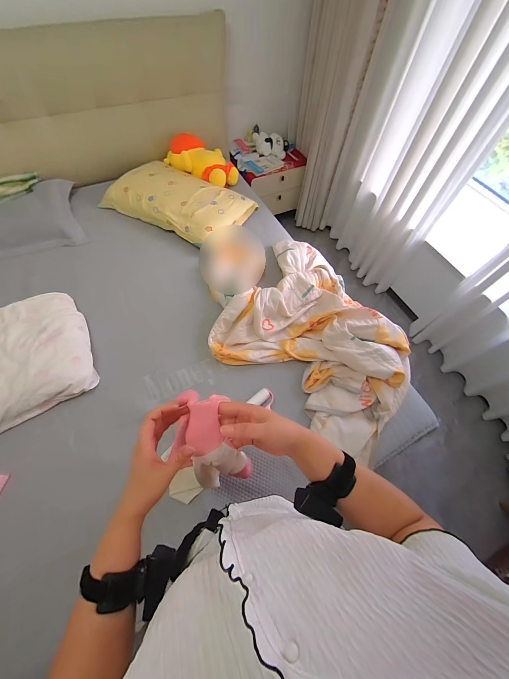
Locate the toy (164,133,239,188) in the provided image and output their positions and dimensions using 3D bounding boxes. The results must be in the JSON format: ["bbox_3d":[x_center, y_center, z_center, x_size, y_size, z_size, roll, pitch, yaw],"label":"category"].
[{"bbox_3d":[-0.297,-1.004,1.515,0.415,0.171,0.227,22,62,-9],"label":"toy"}]

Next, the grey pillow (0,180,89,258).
[{"bbox_3d":[-1.222,-0.522,1.258,0.706,0.127,0.413,-24,65,-14],"label":"grey pillow"}]

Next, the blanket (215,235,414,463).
[{"bbox_3d":[0.272,-0.065,1.074,0.803,0.117,0.715,35,66,16],"label":"blanket"}]

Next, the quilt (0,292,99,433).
[{"bbox_3d":[-0.863,0.069,0.946,0.498,0.119,0.455,-28,66,-16],"label":"quilt"}]

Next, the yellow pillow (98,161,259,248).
[{"bbox_3d":[-0.394,-0.735,1.399,0.706,0.111,0.405,26,64,11],"label":"yellow pillow"}]

